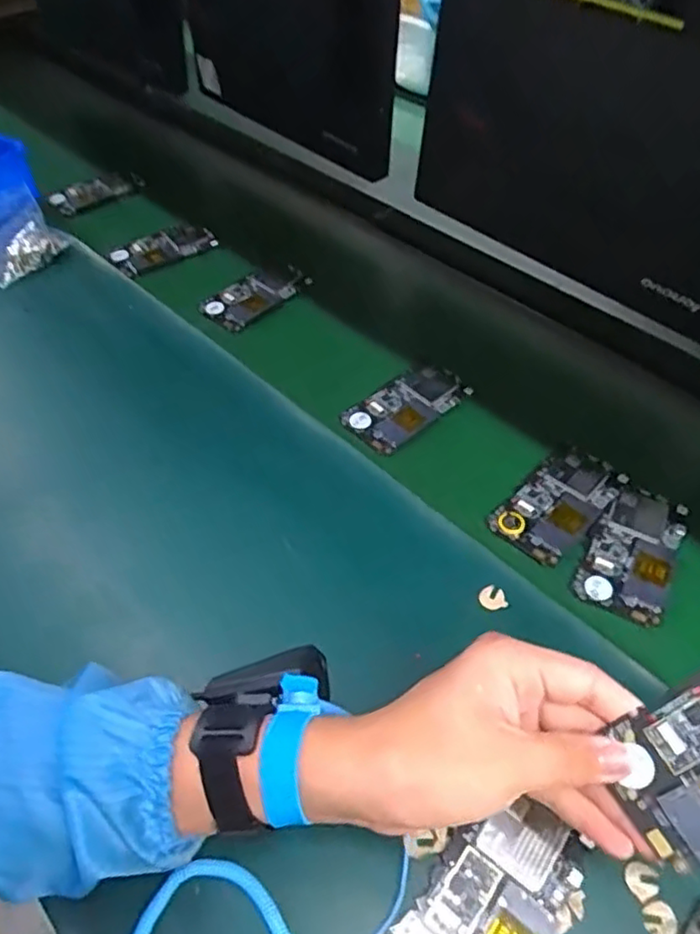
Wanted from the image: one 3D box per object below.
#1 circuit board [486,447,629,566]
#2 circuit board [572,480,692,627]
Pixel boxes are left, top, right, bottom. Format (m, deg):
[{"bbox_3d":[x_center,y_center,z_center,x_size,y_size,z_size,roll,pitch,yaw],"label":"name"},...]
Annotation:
[{"bbox_3d":[0.175,0.028,0.538,0.120,0.004,0.063,-34,62,-27],"label":"circuit board"},{"bbox_3d":[0.225,0.062,0.511,0.062,0.005,0.123,28,55,16],"label":"circuit board"}]

